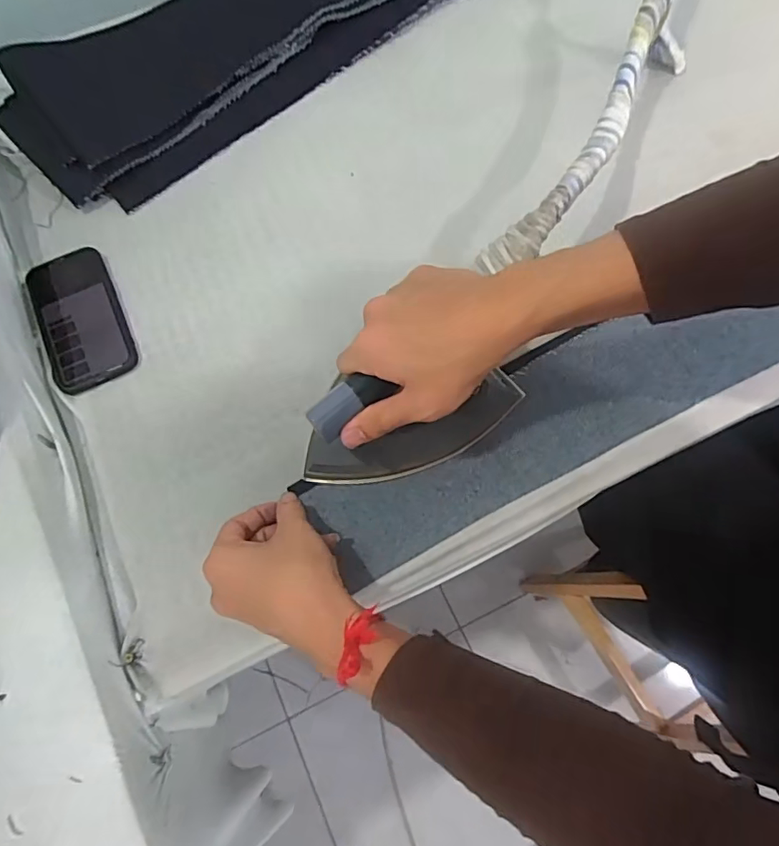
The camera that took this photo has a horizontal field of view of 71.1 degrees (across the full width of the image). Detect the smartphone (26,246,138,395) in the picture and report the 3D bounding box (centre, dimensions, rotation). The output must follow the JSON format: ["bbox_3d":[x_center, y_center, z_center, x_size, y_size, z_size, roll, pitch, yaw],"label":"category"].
[{"bbox_3d":[-0.302,-0.104,0.532,0.077,0.006,0.152,-24,72,-5],"label":"smartphone"}]

